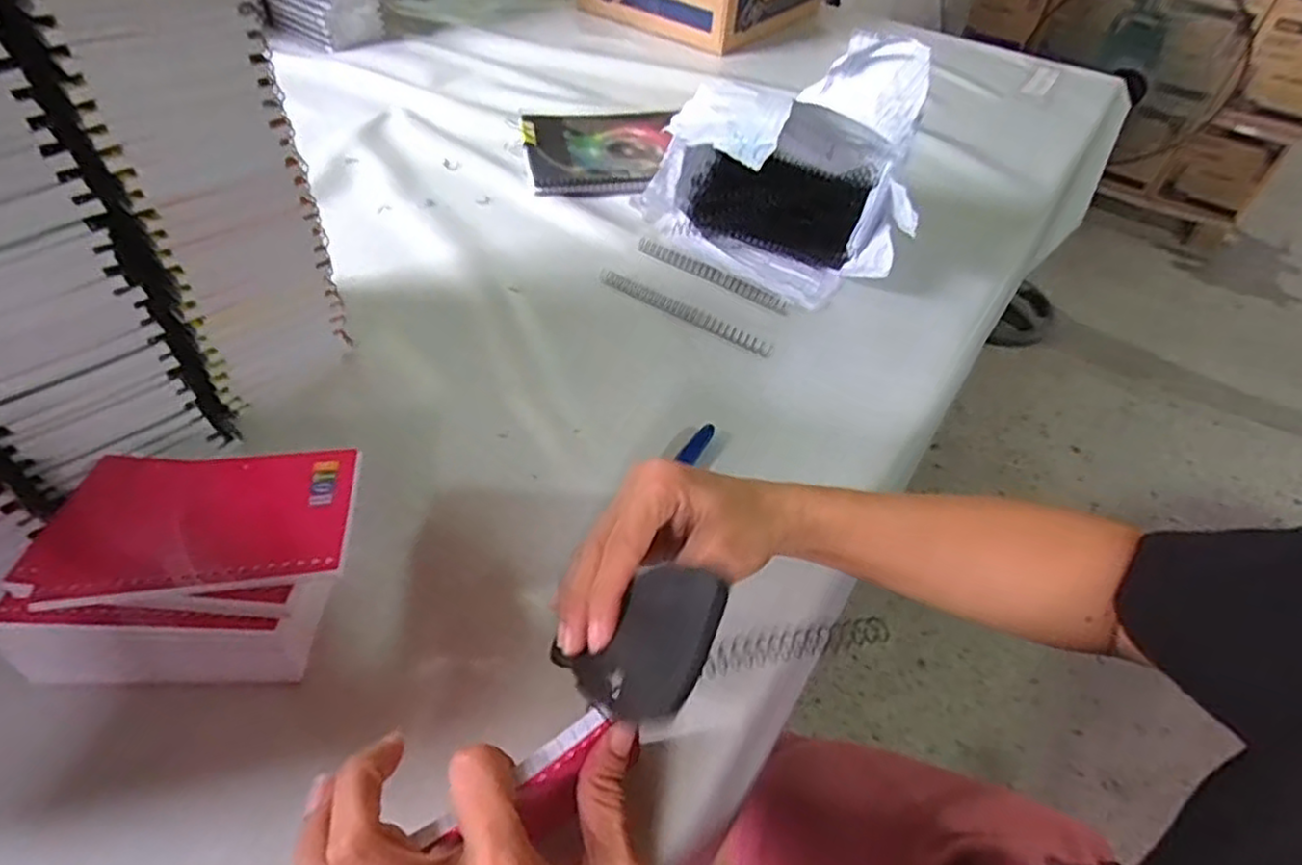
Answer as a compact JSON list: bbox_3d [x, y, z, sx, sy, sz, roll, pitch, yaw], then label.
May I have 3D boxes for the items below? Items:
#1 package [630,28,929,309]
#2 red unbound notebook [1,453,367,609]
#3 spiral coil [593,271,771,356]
[{"bbox_3d":[0.126,-0.239,0.612,0.223,0.171,0.158,28,52,20],"label":"package"},{"bbox_3d":[-0.223,0.044,0.348,0.147,0.008,0.089,-1,45,-2],"label":"red unbound notebook"},{"bbox_3d":[0.027,-0.101,0.584,0.163,0.010,0.014,29,52,21],"label":"spiral coil"}]

